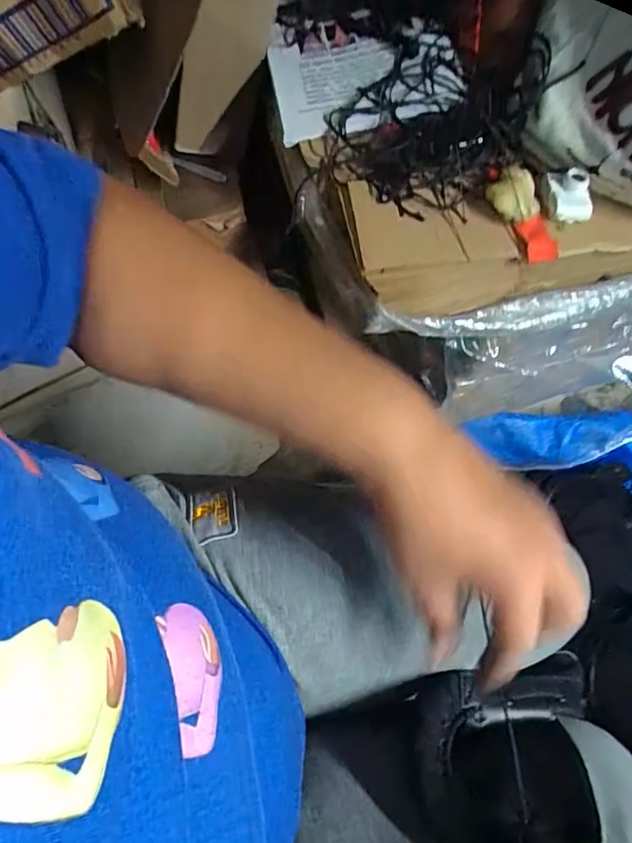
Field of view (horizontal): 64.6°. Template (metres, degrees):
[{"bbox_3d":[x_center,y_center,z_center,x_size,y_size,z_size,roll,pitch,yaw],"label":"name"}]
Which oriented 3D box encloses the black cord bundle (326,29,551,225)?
[{"bbox_3d":[0.093,-0.243,0.398,0.128,0.029,0.159,34,84,7],"label":"black cord bundle"}]

